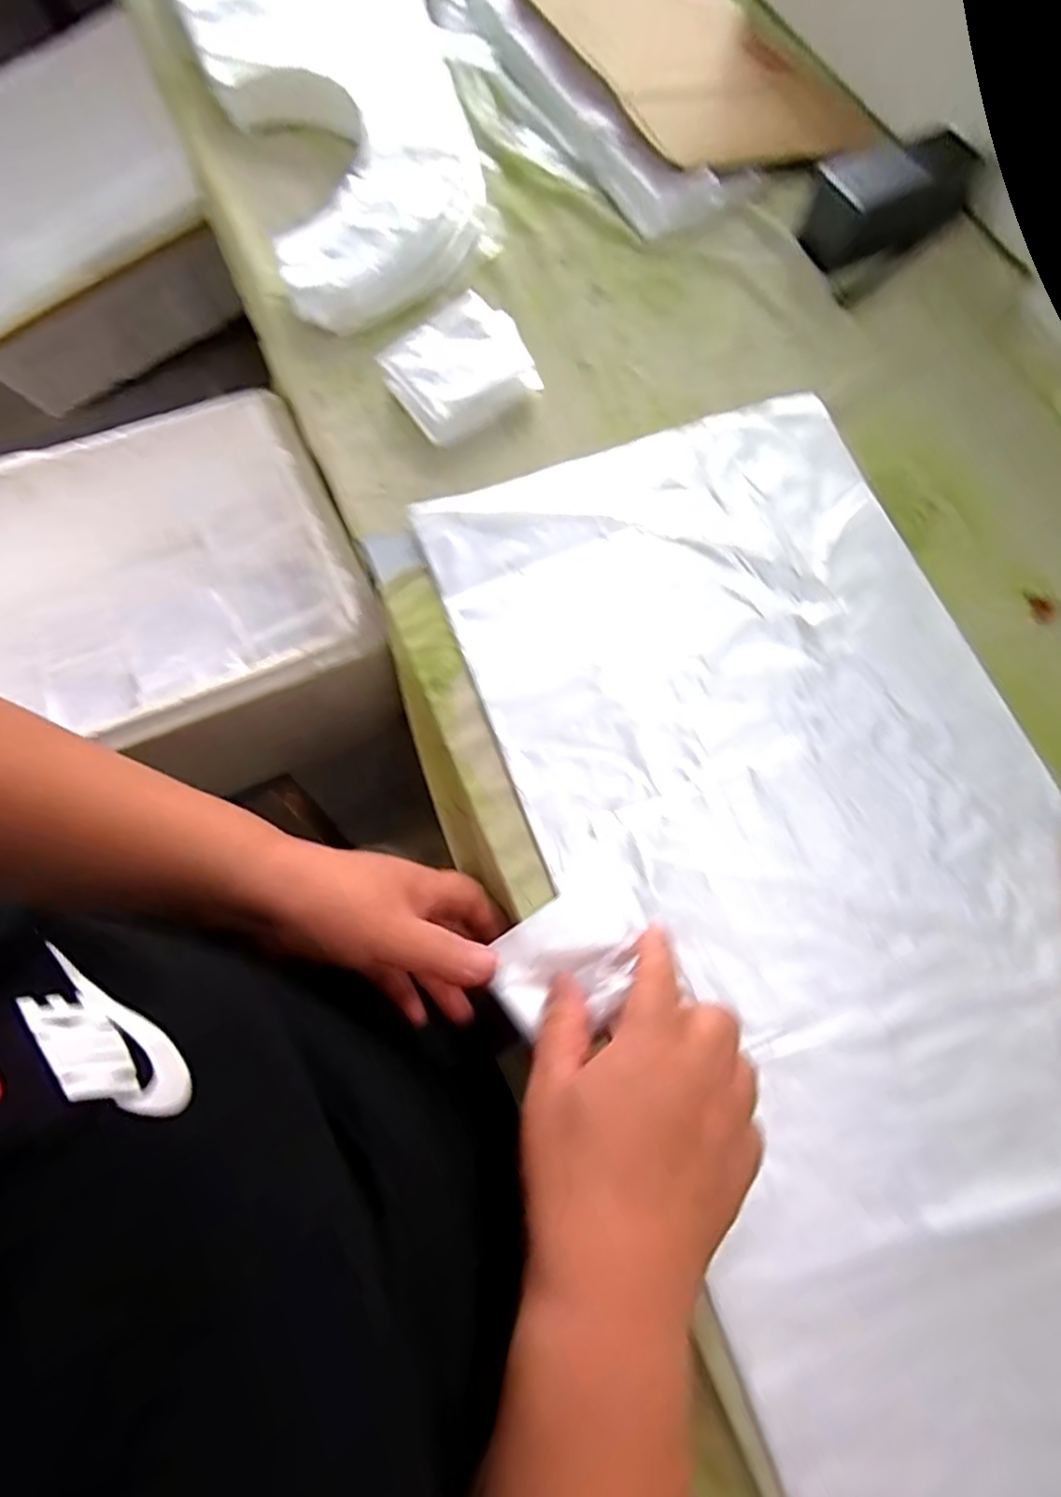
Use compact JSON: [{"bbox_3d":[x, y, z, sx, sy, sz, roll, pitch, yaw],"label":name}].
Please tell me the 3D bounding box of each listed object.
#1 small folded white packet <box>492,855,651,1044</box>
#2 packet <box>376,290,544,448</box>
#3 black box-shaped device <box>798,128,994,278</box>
[{"bbox_3d":[0.026,0.114,0.348,0.091,0.008,0.065,-34,76,-11],"label":"small folded white packet"},{"bbox_3d":[-0.049,-0.271,0.461,0.096,0.033,0.089,-35,76,-11],"label":"packet"},{"bbox_3d":[0.294,-0.441,0.512,0.145,0.043,0.060,-18,73,-7],"label":"black box-shaped device"}]

